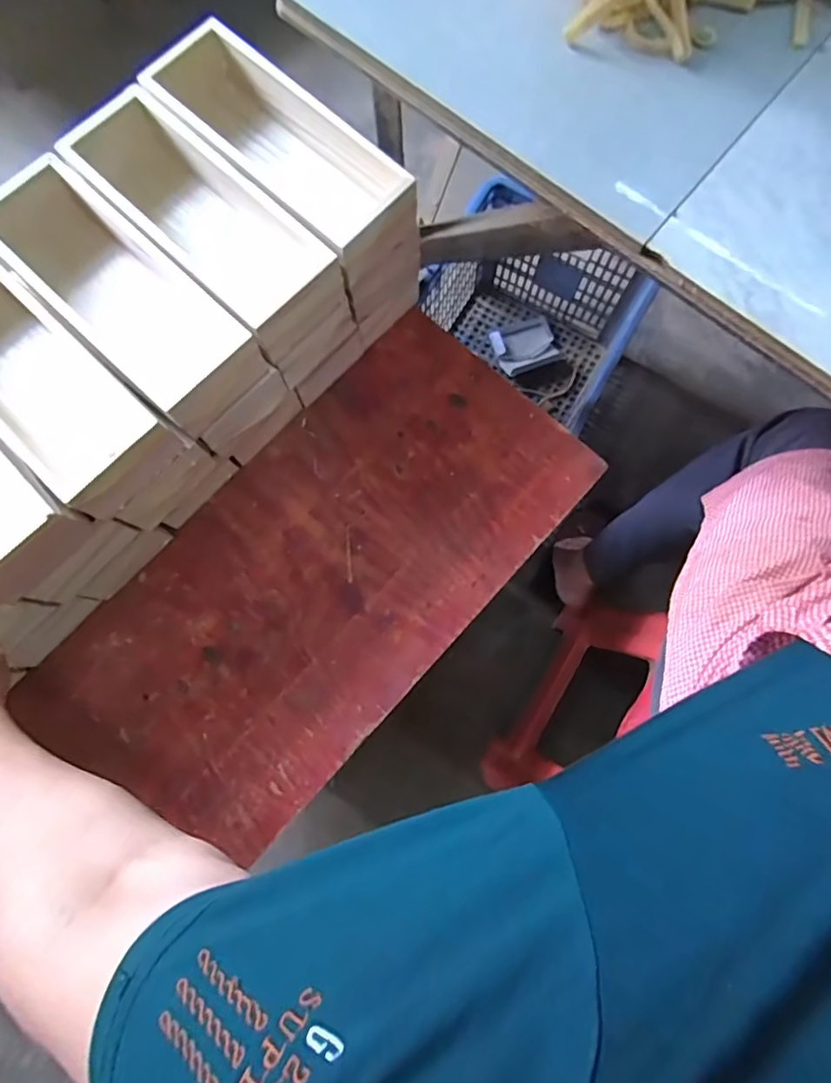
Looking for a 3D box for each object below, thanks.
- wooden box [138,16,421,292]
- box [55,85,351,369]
[{"bbox_3d":[-0.141,-0.395,0.543,0.309,0.067,0.098,43,83,8],"label":"wooden box"},{"bbox_3d":[-0.205,-0.310,0.529,0.279,0.067,0.109,43,83,8],"label":"box"}]

